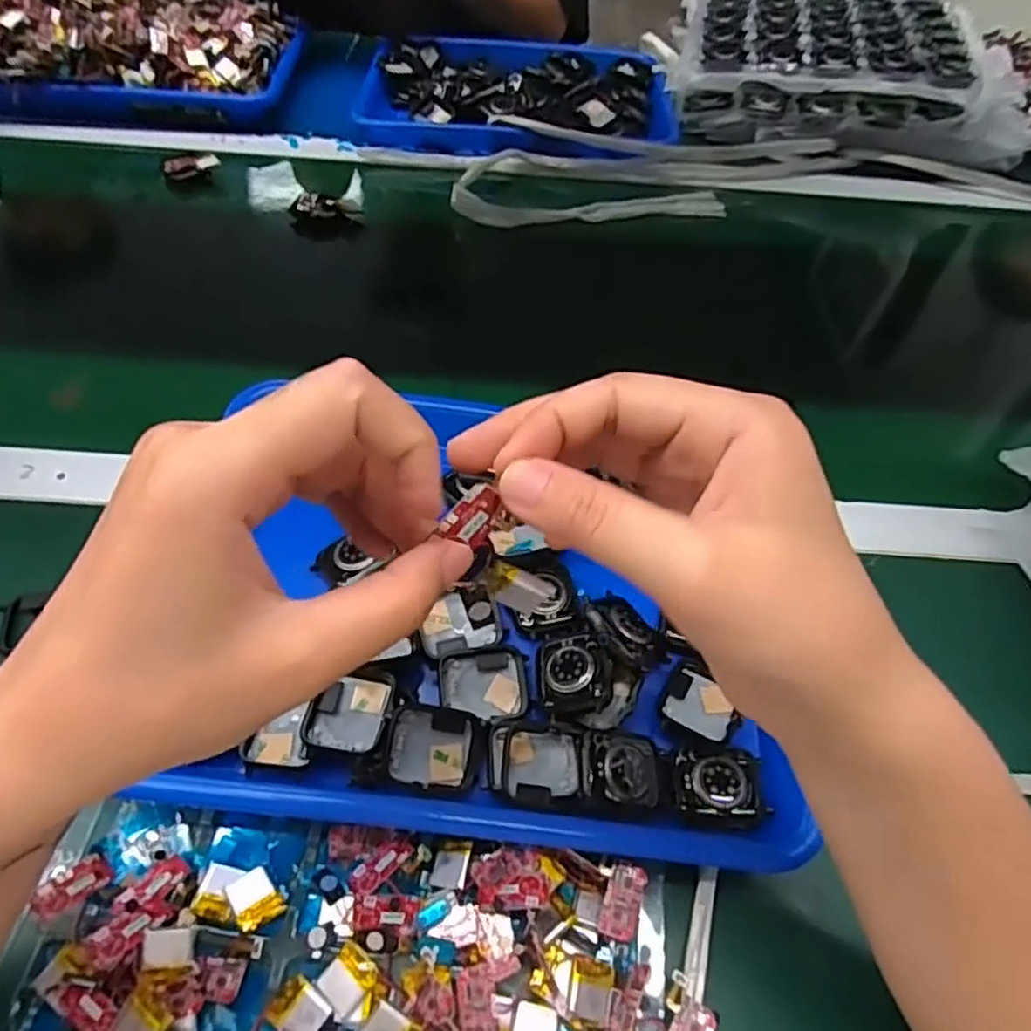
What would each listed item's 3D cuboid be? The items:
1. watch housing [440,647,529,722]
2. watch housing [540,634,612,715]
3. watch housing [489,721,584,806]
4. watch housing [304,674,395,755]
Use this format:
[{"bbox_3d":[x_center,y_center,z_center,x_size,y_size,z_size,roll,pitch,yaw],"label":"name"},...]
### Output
[{"bbox_3d":[-0.015,0.082,0.339,0.041,0.011,0.033,-3,53,-7],"label":"watch housing"},{"bbox_3d":[0.028,0.076,0.336,0.034,0.010,0.040,-13,53,21],"label":"watch housing"},{"bbox_3d":[0.009,0.111,0.312,0.042,0.017,0.032,8,52,2],"label":"watch housing"},{"bbox_3d":[-0.074,0.090,0.317,0.035,0.012,0.037,11,53,4],"label":"watch housing"}]

